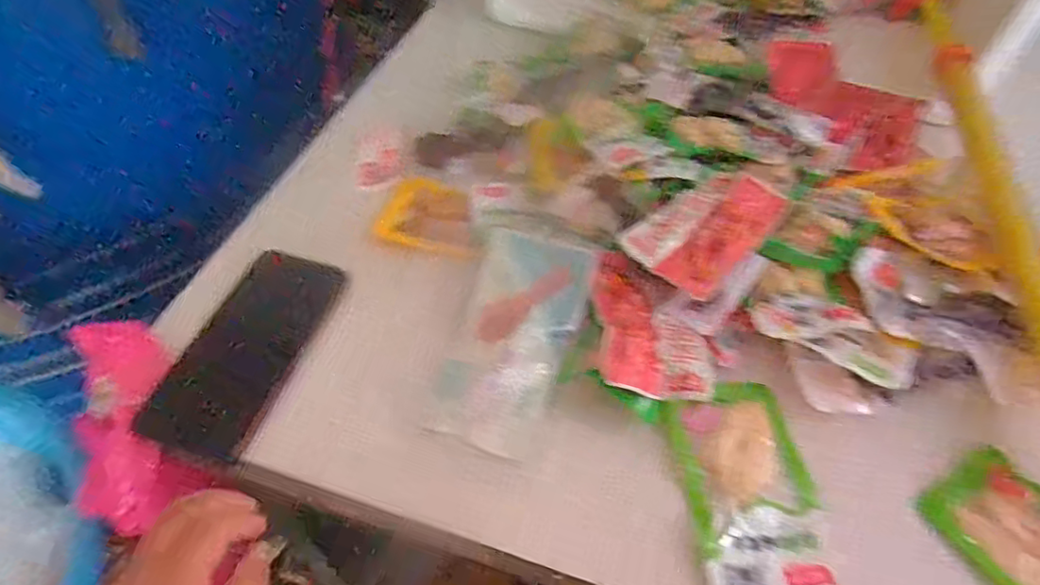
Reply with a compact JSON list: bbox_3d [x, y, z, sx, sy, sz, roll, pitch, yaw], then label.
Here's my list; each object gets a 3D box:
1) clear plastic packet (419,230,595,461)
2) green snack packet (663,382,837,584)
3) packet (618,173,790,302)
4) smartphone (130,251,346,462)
[{"bbox_3d":[-0.002,0.027,0.435,0.084,0.018,0.178,13,53,7],"label":"clear plastic packet"},{"bbox_3d":[0.144,0.122,0.385,0.083,0.013,0.132,-3,53,-6],"label":"green snack packet"},{"bbox_3d":[0.150,-0.052,0.472,0.129,0.023,0.075,-37,62,-26],"label":"packet"},{"bbox_3d":[-0.191,0.035,0.428,0.073,0.008,0.160,16,53,9],"label":"smartphone"}]

